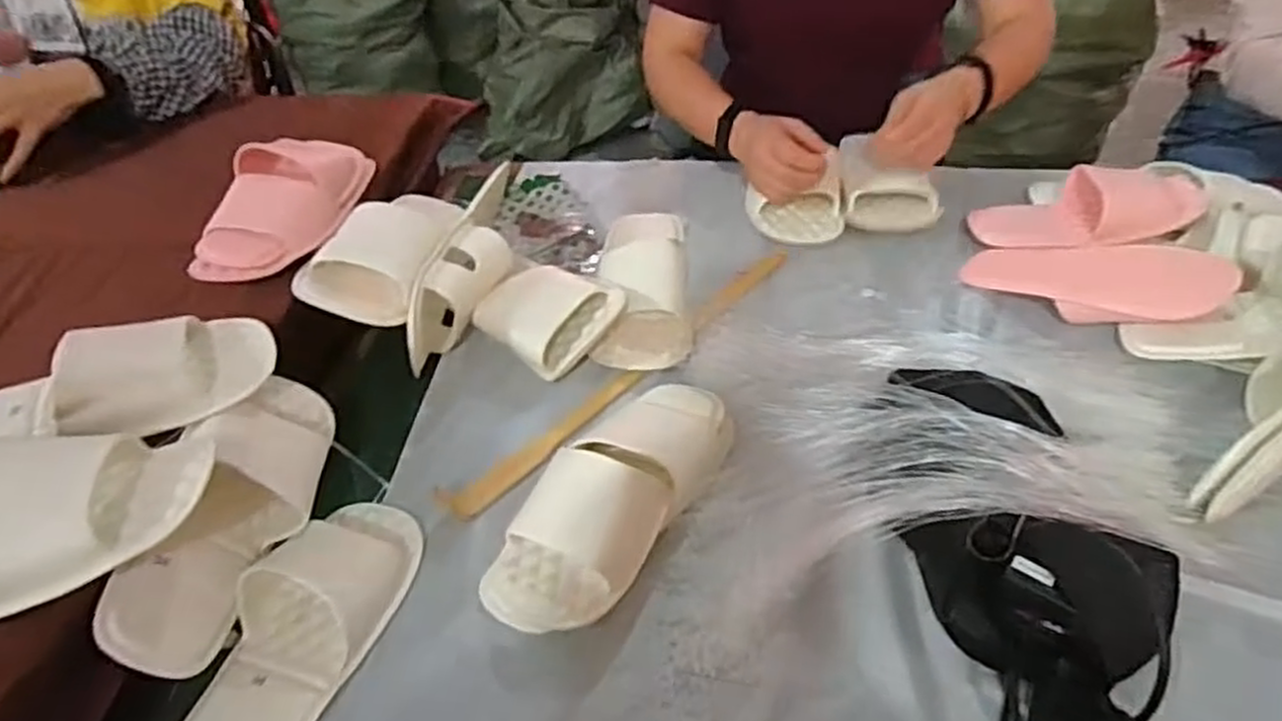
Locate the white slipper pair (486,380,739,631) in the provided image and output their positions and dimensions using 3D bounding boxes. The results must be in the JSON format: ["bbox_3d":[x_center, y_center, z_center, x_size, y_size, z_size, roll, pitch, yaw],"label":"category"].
[{"bbox_3d":[-0.020,0.087,0.597,0.104,0.068,0.245,18,45,24],"label":"white slipper pair"}]

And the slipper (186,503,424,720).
[{"bbox_3d":[-0.238,0.183,0.541,0.091,0.051,0.232,13,44,20],"label":"slipper"}]

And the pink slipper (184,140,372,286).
[{"bbox_3d":[-0.351,-0.161,0.774,0.107,0.058,0.221,-2,41,3],"label":"pink slipper"}]

